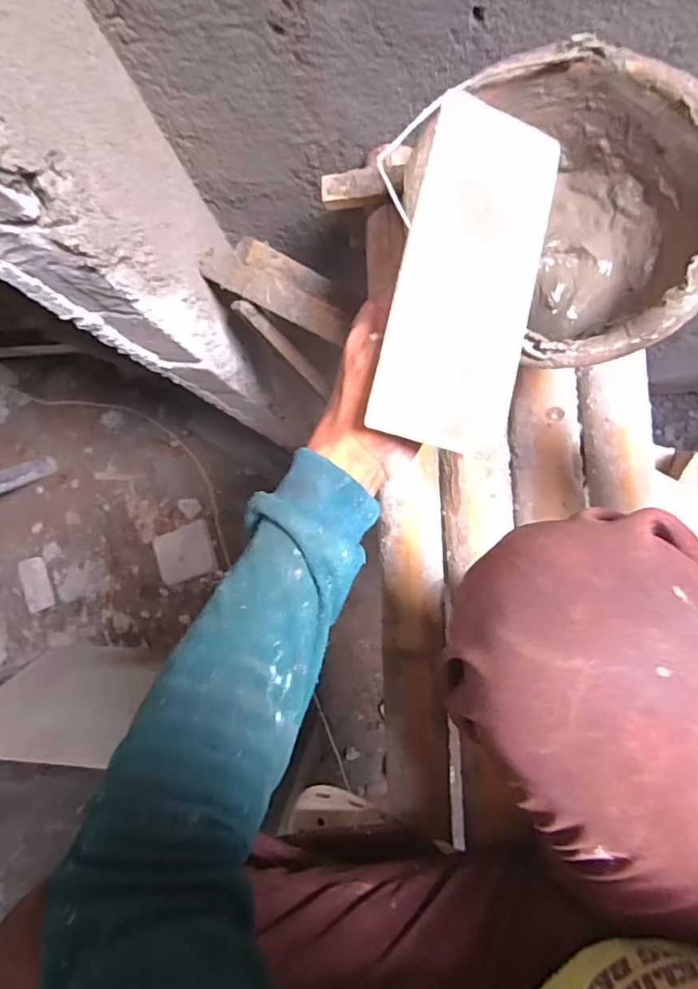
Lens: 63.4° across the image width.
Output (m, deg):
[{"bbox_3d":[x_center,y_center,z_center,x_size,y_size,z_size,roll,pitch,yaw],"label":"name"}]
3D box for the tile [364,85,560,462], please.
[{"bbox_3d":[0.062,-0.108,0.291,0.078,0.004,0.166,11,95,-18],"label":"tile"}]

